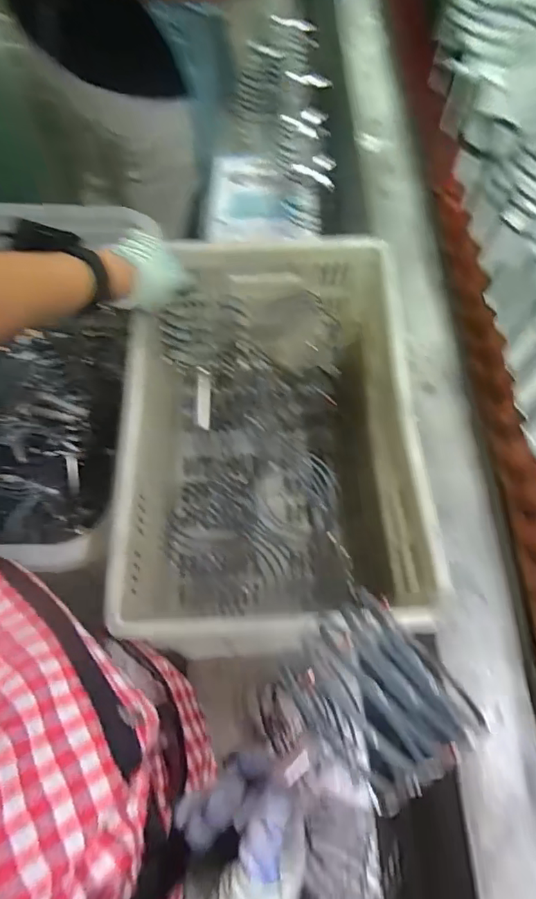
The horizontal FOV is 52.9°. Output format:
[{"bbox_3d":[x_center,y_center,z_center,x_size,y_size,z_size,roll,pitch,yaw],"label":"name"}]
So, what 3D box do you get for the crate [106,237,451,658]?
[{"bbox_3d":[-0.006,-0.007,0.706,0.318,0.271,0.446,1,63,1],"label":"crate"}]

